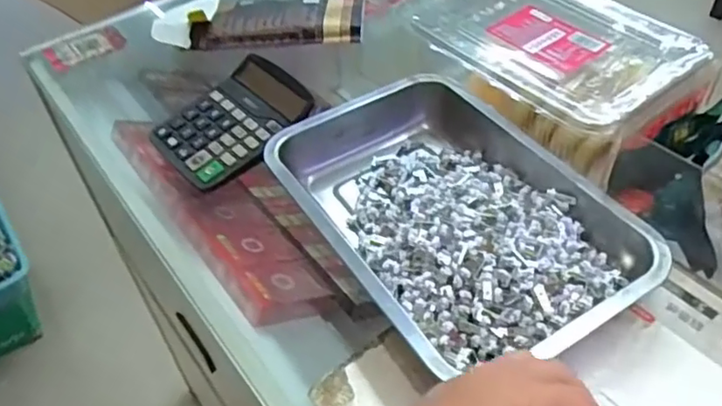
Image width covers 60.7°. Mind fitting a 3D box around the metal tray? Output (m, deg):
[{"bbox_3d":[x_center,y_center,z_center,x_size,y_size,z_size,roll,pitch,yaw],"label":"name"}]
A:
[{"bbox_3d":[0.071,0.006,0.520,0.213,0.046,0.313,-27,50,-21],"label":"metal tray"}]

